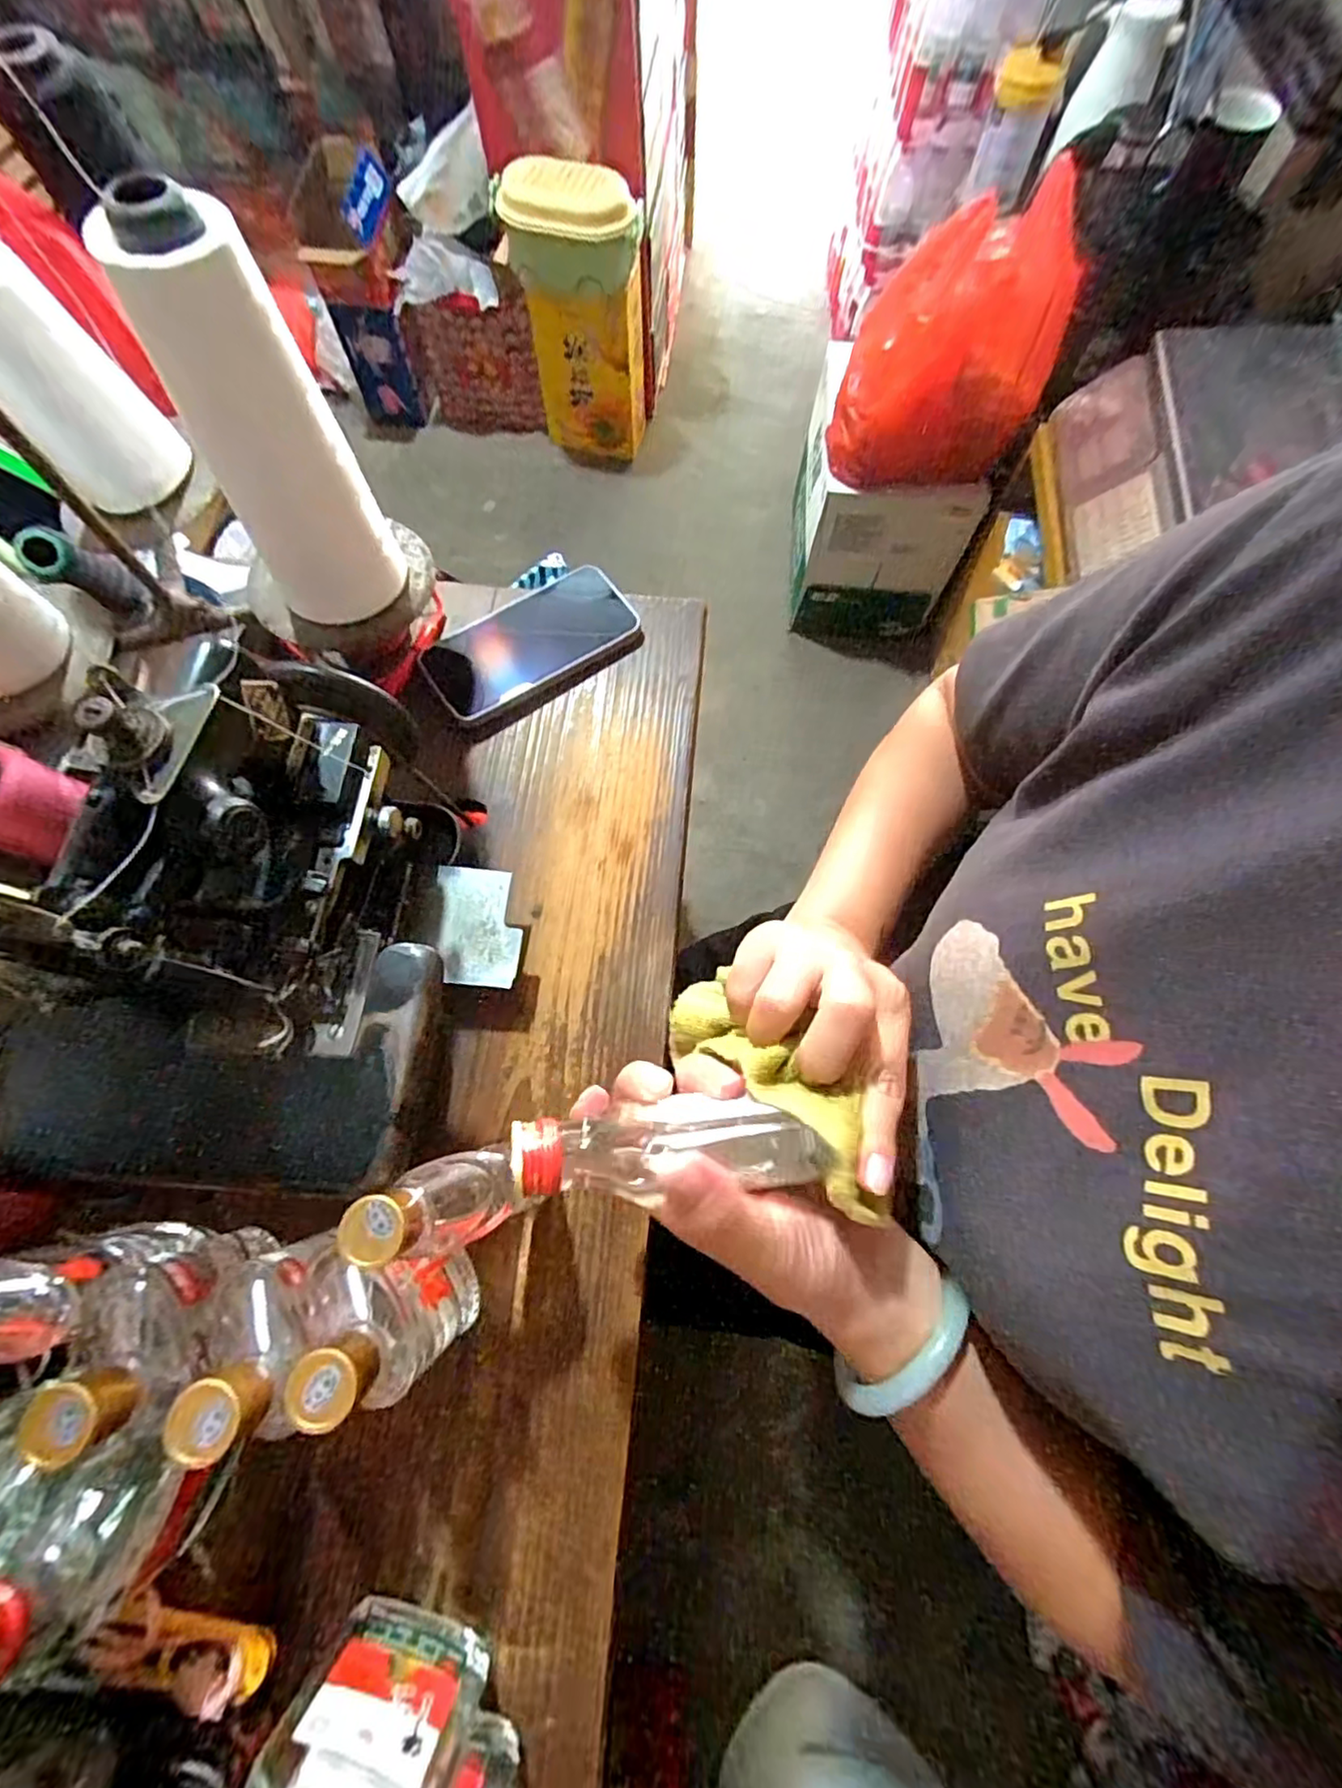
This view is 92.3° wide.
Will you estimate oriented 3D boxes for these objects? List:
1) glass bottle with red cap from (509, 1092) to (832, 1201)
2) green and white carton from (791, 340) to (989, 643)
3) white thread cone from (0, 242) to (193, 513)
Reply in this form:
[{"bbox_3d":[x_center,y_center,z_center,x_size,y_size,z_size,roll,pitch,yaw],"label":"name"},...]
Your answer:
[{"bbox_3d":[-0.002,0.098,0.251,0.114,0.033,0.029,-2,72,-3],"label":"glass bottle with red cap"},{"bbox_3d":[0.400,-0.765,1.265,0.289,0.363,0.343,3,72,1],"label":"green and white carton"},{"bbox_3d":[-0.313,-0.261,0.334,0.060,0.098,0.057,-41,77,-12],"label":"white thread cone"}]

